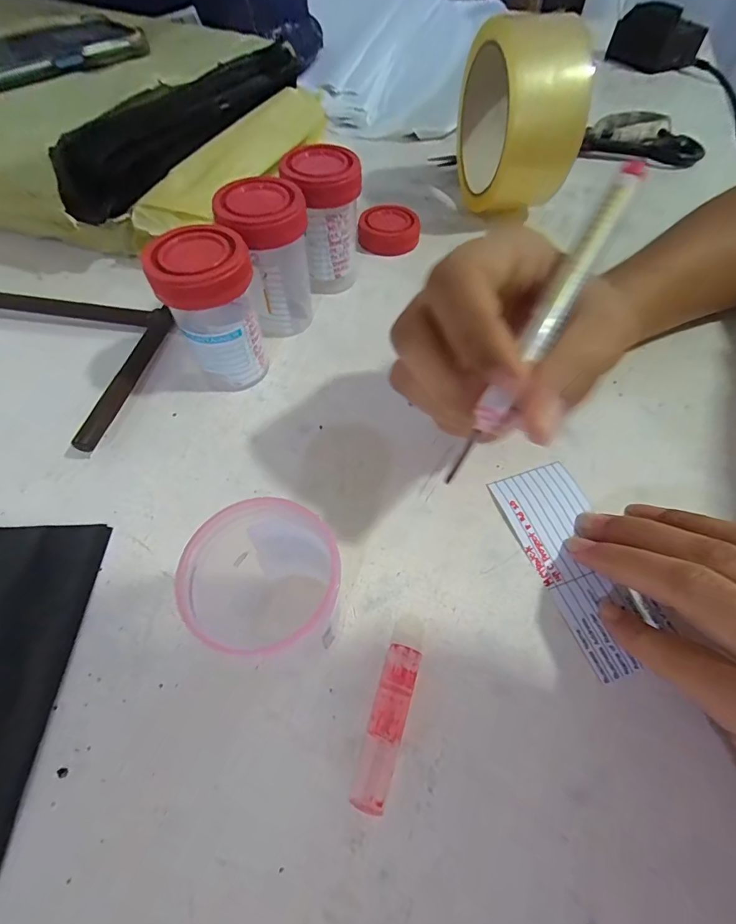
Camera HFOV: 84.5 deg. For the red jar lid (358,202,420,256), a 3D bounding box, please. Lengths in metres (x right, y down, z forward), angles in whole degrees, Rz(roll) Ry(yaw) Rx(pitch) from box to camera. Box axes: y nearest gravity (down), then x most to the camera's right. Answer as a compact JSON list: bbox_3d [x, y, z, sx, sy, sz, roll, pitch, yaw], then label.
[{"bbox_3d":[0.016,-0.165,0.287,0.041,0.016,0.034,10,58,5],"label":"red jar lid"}]

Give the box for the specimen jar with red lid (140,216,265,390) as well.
[{"bbox_3d":[-0.072,-0.069,0.195,0.040,0.069,0.037,1,58,-1],"label":"specimen jar with red lid"}]

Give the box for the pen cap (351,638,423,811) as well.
[{"bbox_3d":[0.006,0.085,0.134,0.011,0.011,0.046,17,59,9],"label":"pen cap"}]

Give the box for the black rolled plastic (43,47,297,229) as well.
[{"bbox_3d":[-0.111,-0.239,0.278,0.021,0.040,0.237,24,60,12],"label":"black rolled plastic"}]

